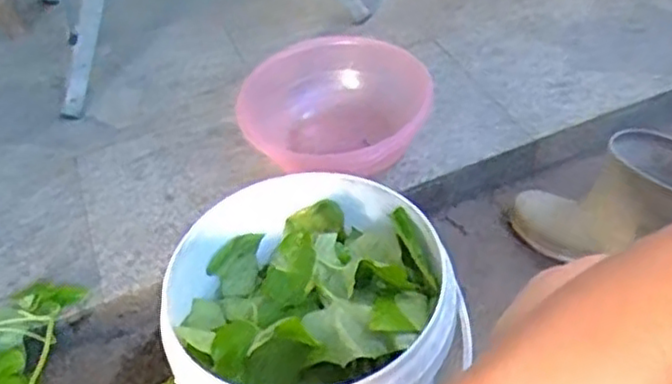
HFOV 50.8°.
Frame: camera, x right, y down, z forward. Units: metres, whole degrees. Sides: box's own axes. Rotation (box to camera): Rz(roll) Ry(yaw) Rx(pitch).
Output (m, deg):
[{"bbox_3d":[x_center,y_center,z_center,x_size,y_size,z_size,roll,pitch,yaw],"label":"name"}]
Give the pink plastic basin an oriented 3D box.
[{"bbox_3d":[-0.004,-0.105,0.998,0.237,0.101,0.249,-4,47,4],"label":"pink plastic basin"}]

